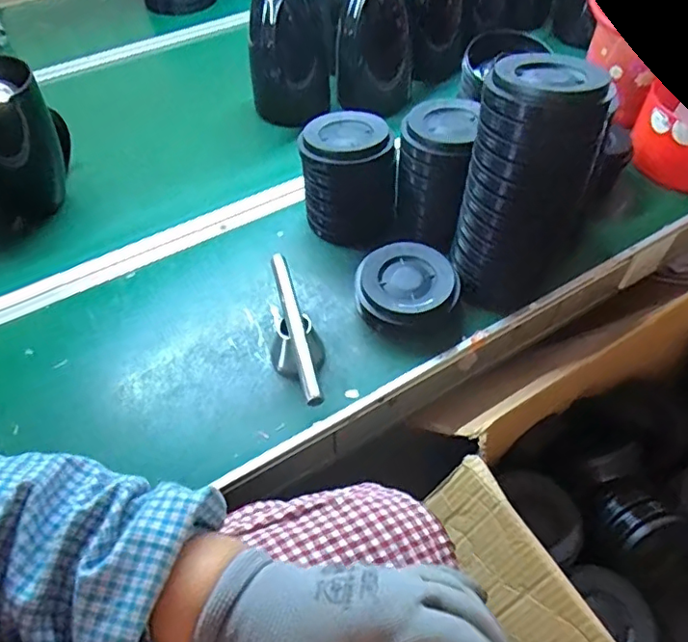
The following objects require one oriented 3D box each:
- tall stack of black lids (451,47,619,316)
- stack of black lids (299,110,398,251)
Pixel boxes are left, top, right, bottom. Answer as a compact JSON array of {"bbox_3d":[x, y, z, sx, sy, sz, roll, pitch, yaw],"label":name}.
[{"bbox_3d":[0.202,-0.140,0.634,0.132,0.253,0.118,6,52,7],"label":"tall stack of black lids"},{"bbox_3d":[0.006,-0.186,0.770,0.118,0.146,0.111,-13,53,-8],"label":"stack of black lids"}]

